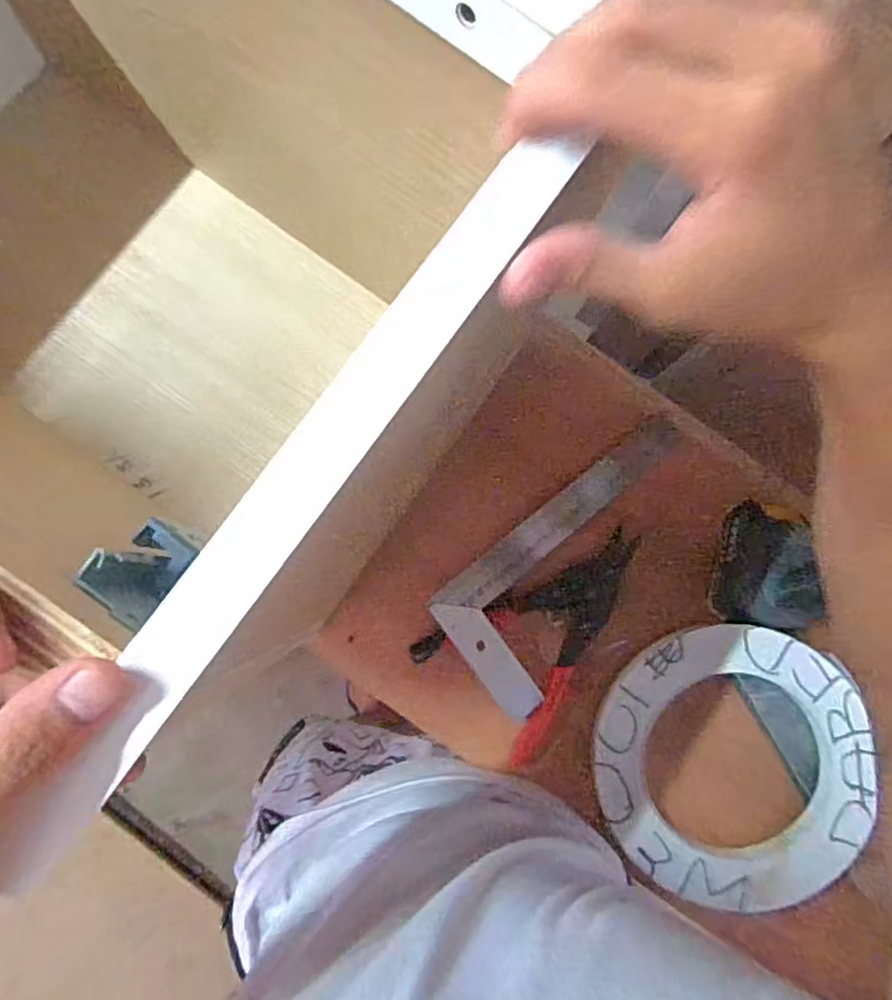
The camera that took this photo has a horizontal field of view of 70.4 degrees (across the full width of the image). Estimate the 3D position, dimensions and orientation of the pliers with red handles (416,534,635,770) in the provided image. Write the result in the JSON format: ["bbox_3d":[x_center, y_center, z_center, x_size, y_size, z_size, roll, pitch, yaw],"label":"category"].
[{"bbox_3d":[0.096,0.113,0.576,0.219,0.022,0.138,-44,88,-8],"label":"pliers with red handles"}]

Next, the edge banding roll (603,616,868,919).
[{"bbox_3d":[0.256,0.235,0.562,0.236,0.036,0.236,0,83,-4],"label":"edge banding roll"}]

